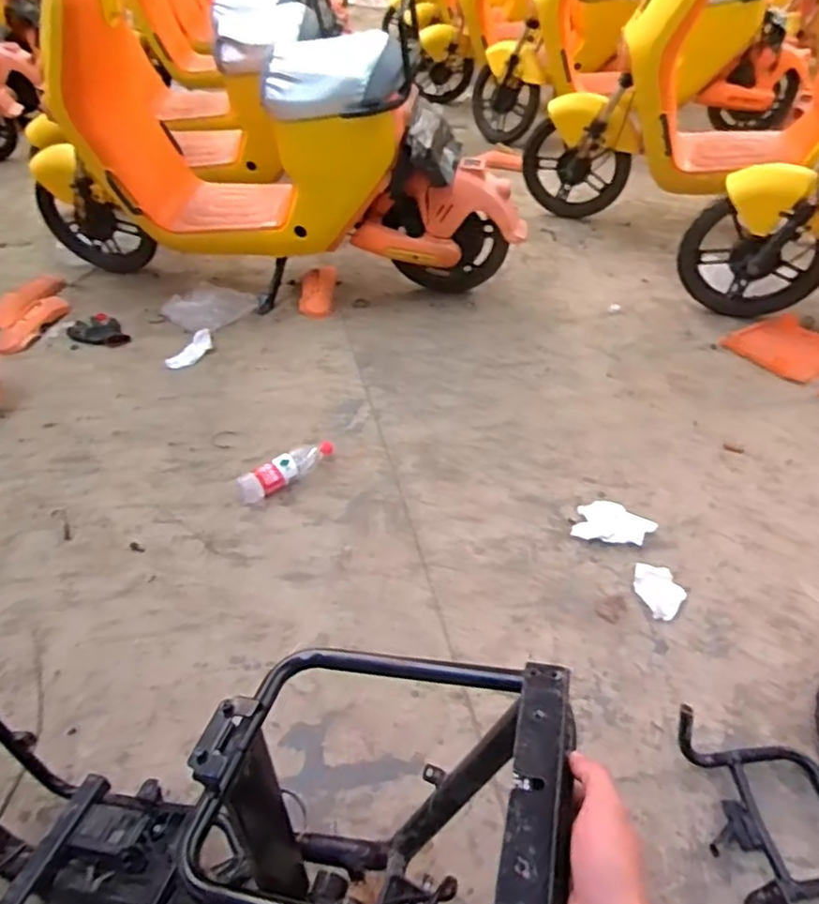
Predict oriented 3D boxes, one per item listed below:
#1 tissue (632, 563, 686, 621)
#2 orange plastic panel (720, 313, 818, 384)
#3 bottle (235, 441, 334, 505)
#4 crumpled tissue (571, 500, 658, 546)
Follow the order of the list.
[{"bbox_3d":[0.433,0.238,1.122,0.068,0.026,0.106,-14,45,-14],"label":"tissue"},{"bbox_3d":[1.033,-0.232,1.615,0.245,0.021,0.401,-23,48,-22],"label":"orange plastic panel"},{"bbox_3d":[-0.247,0.033,1.316,0.221,0.058,0.058,-28,48,-25],"label":"bottle"},{"bbox_3d":[0.386,0.133,1.214,0.137,0.037,0.093,17,46,18],"label":"crumpled tissue"}]

